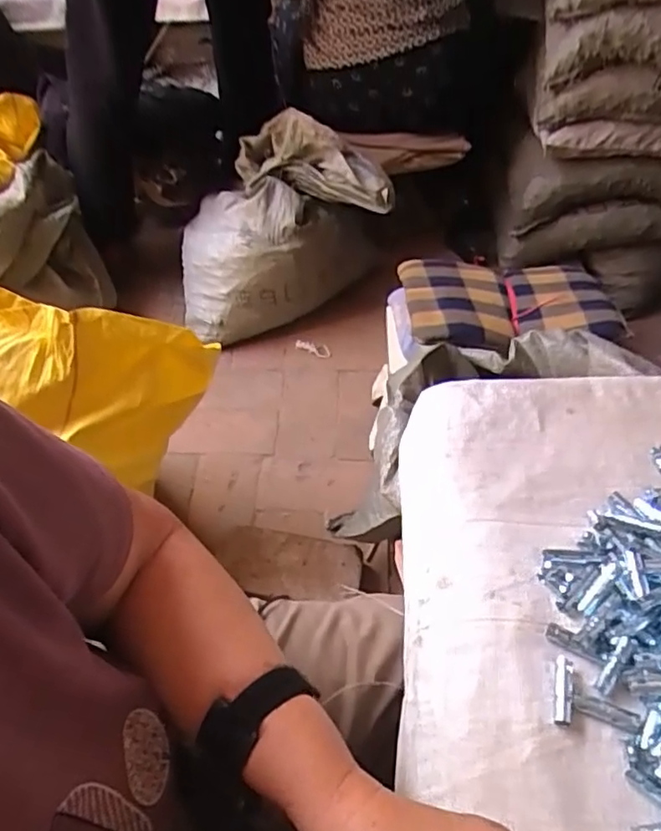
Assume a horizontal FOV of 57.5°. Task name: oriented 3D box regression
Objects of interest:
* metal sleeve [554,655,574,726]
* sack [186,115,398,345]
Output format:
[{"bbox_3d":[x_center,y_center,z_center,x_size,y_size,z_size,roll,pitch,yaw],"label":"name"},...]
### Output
[{"bbox_3d":[0.154,0.181,0.397,0.013,0.013,0.042,12,51,13],"label":"metal sleeve"},{"bbox_3d":[-0.107,-0.379,1.214,0.398,0.356,0.215,-11,50,-6],"label":"sack"}]

